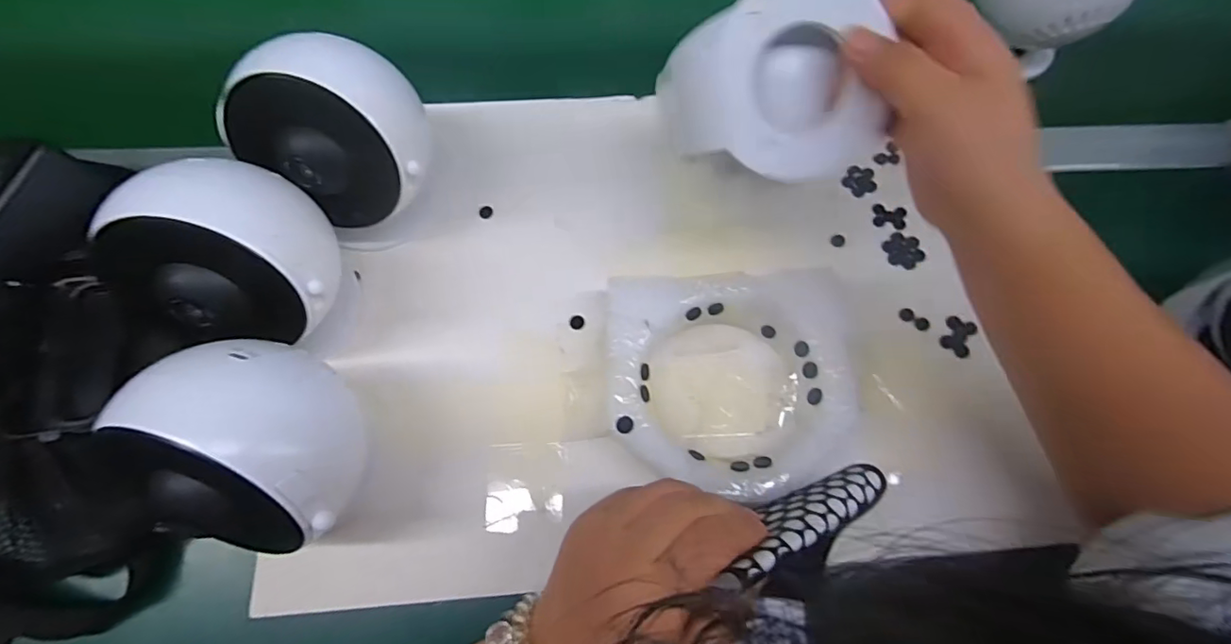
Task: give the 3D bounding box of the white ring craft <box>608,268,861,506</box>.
[{"bbox_3d":[0.069,0.039,0.330,0.147,0.039,0.136,-3,70,-3],"label":"white ring craft"}]

